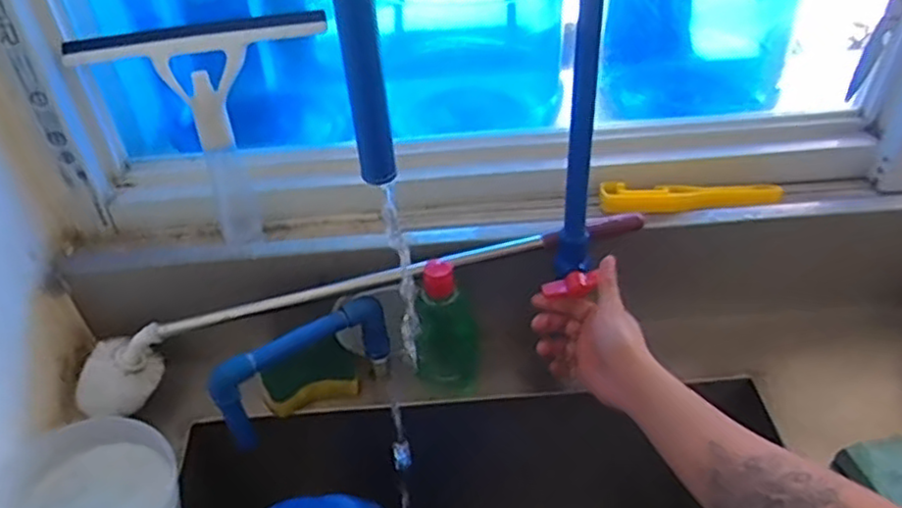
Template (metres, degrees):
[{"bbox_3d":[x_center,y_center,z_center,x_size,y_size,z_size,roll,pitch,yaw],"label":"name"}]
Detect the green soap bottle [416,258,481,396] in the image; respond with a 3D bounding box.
[{"bbox_3d":[-0.005,0.075,0.712,0.066,0.157,0.041,19,47,23],"label":"green soap bottle"}]

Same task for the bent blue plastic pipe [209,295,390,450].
[{"bbox_3d":[-0.145,0.114,0.696,0.181,0.103,0.023,-25,47,-23],"label":"bent blue plastic pipe"}]

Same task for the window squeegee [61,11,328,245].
[{"bbox_3d":[-0.231,-0.117,0.697,0.241,0.220,0.030,-10,22,-3],"label":"window squeegee"}]

